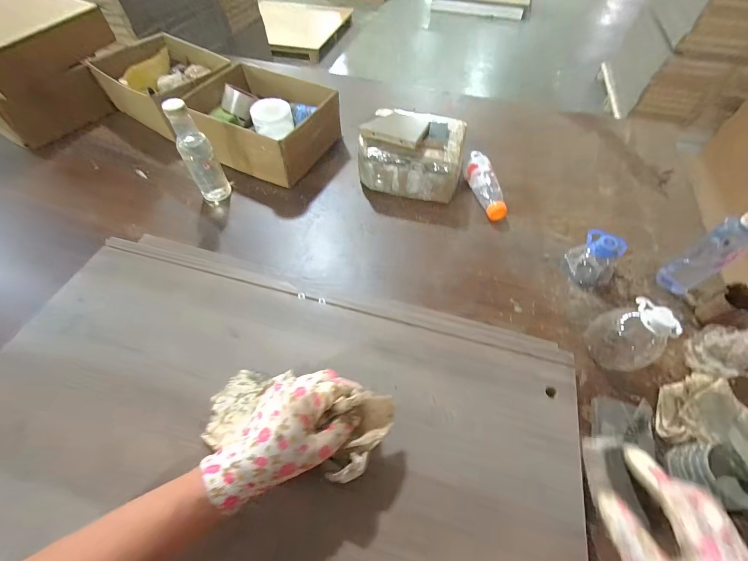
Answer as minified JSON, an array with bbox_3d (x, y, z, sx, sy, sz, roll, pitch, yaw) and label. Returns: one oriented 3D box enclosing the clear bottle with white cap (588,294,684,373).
[{"bbox_3d":[0.403,0.082,0.493,0.074,0.113,0.085,-7,56,-5],"label":"clear bottle with white cap"}]

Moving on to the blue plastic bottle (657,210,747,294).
[{"bbox_3d":[0.586,-0.045,0.551,0.051,0.180,0.058,-30,61,-19],"label":"blue plastic bottle"}]

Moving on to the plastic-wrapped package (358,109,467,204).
[{"bbox_3d":[0.087,-0.299,0.746,0.234,0.136,0.187,11,56,7],"label":"plastic-wrapped package"}]

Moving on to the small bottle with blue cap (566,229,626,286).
[{"bbox_3d":[0.420,-0.045,0.603,0.066,0.081,0.089,-25,59,-17],"label":"small bottle with blue cap"}]

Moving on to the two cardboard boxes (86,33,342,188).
[{"bbox_3d":[-0.390,-0.439,0.811,0.543,0.153,0.280,26,59,16],"label":"two cardboard boxes"}]

